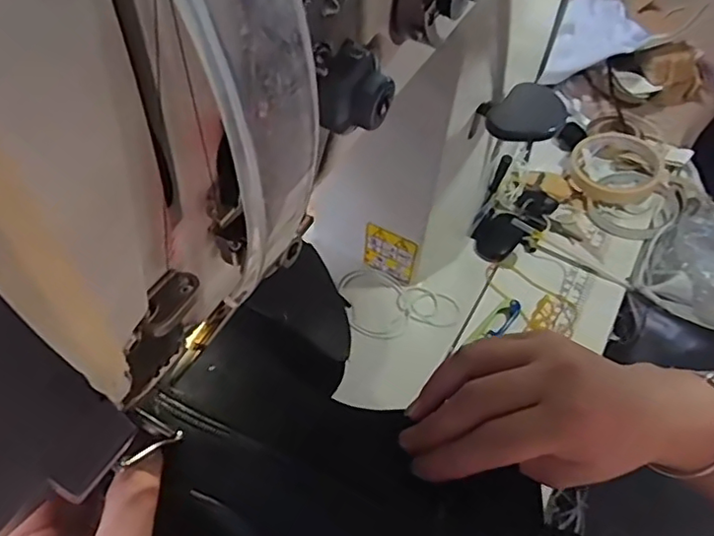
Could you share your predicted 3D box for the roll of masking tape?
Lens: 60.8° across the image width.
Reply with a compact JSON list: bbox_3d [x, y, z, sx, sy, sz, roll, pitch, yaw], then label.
[{"bbox_3d":[0.267,-0.104,0.632,0.091,0.024,0.087,-2,50,3],"label":"roll of masking tape"}]

